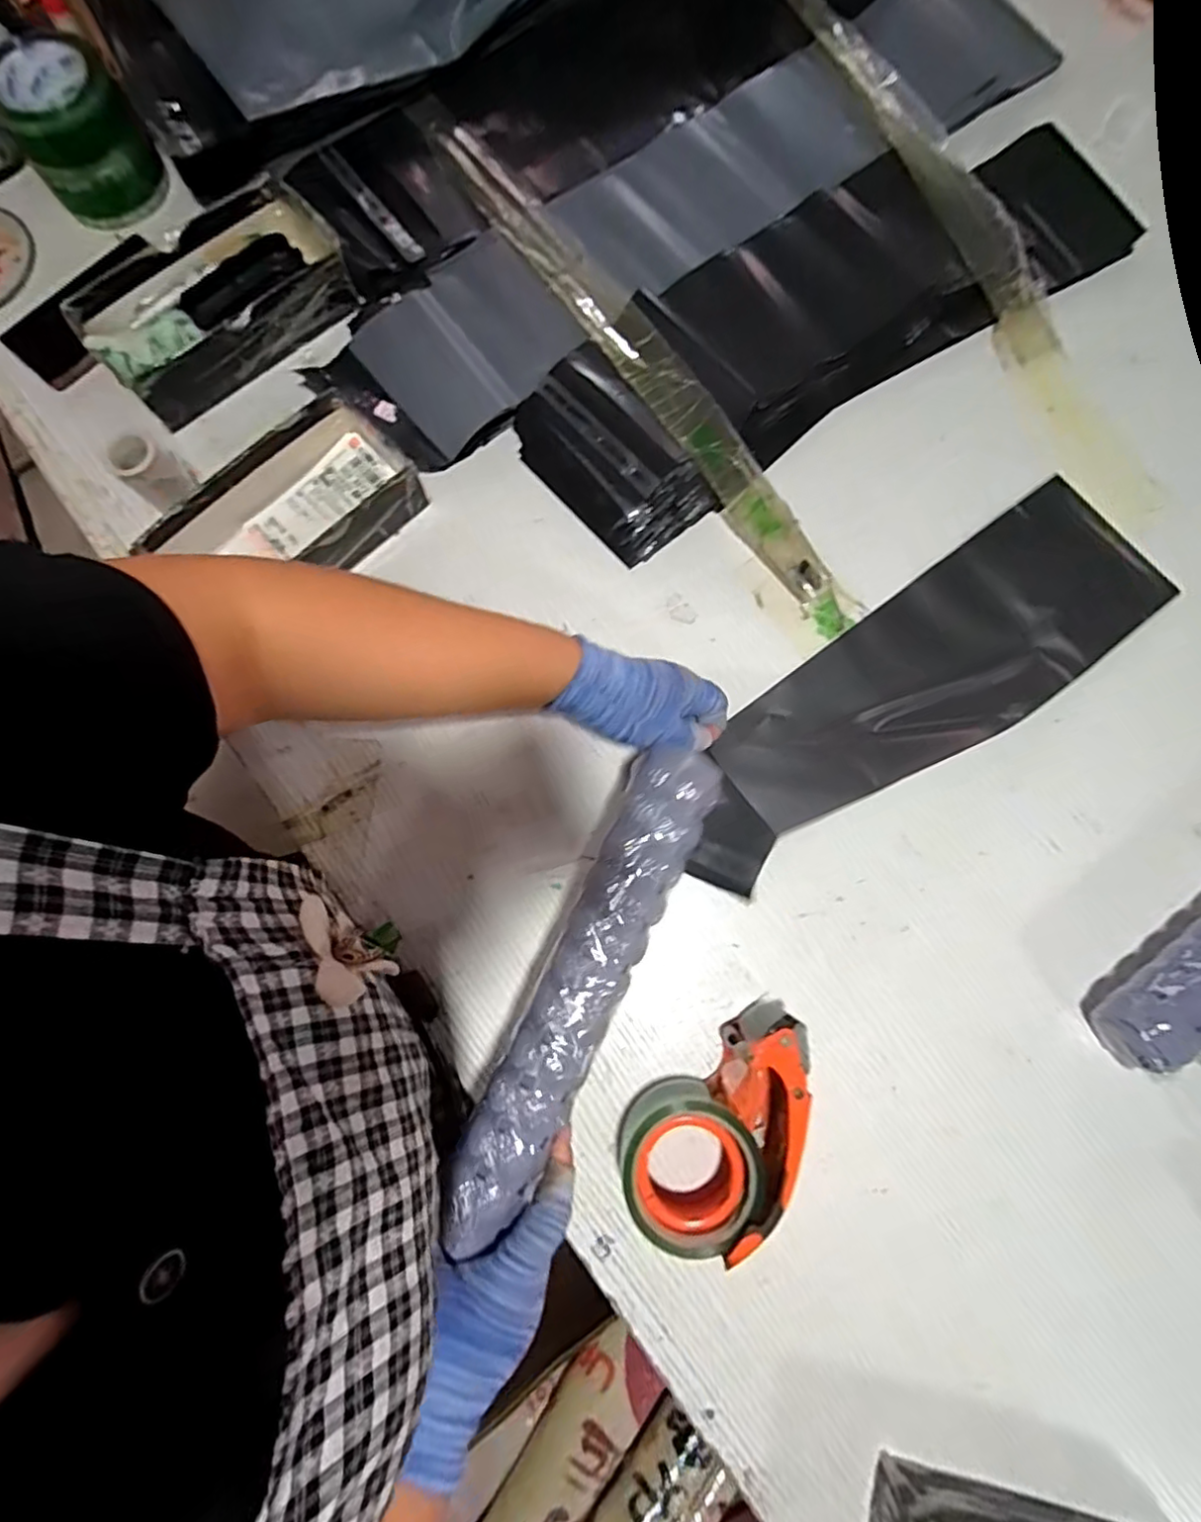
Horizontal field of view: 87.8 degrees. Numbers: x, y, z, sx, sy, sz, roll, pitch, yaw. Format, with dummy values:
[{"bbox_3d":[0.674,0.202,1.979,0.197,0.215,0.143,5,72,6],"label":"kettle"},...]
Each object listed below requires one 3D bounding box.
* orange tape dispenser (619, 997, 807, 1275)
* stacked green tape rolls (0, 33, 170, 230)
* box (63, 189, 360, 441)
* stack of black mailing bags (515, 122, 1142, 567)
[{"bbox_3d":[0.091,0.259,0.431,0.164,0.062,0.100,-36,82,-7],"label":"orange tape dispenser"},{"bbox_3d":[-0.486,-0.583,0.582,0.104,0.082,0.105,-37,82,-8],"label":"stacked green tape rolls"},{"bbox_3d":[-0.342,-0.413,0.560,0.226,0.049,0.123,-37,82,-7],"label":"box"},{"bbox_3d":[0.212,-0.418,0.581,0.615,0.028,0.204,-33,81,-6],"label":"stack of black mailing bags"}]

